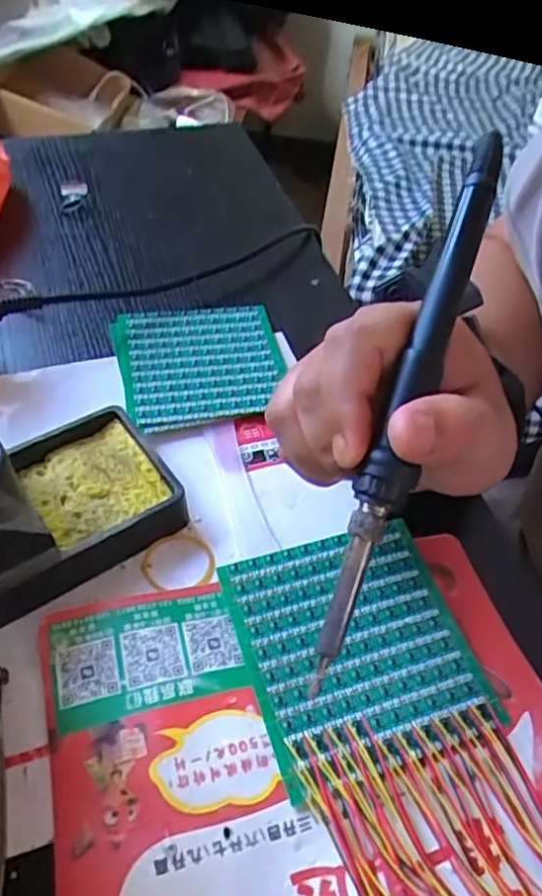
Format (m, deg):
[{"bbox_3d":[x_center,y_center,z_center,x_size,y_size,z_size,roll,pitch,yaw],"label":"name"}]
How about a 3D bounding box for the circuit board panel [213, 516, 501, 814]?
[{"bbox_3d":[0.036,0.081,0.276,0.094,0.008,0.093,-13,53,-16],"label":"circuit board panel"}]

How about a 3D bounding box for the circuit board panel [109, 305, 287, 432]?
[{"bbox_3d":[-0.042,-0.052,0.387,0.096,0.009,0.100,-8,52,-12],"label":"circuit board panel"}]

